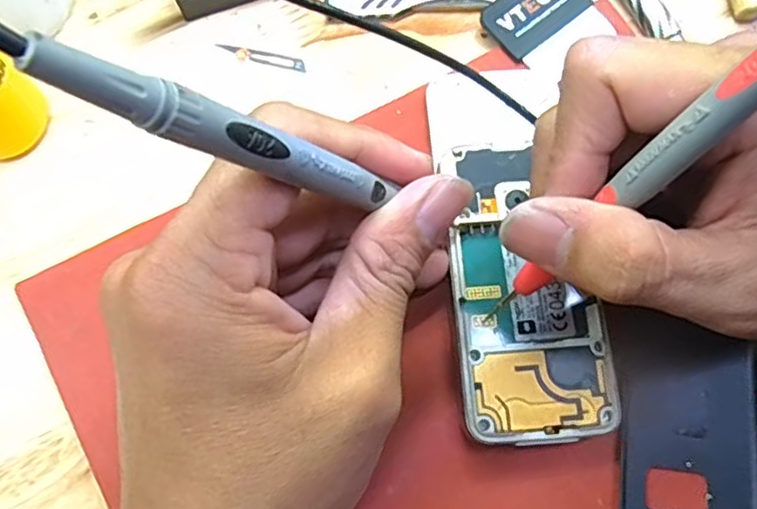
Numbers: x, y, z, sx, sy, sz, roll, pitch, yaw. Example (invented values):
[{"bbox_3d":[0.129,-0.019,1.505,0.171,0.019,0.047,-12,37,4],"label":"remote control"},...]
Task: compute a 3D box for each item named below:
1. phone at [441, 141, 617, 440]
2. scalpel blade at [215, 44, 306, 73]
[{"bbox_3d":[0.044,0.011,0.207,0.047,0.009,0.097,-11,75,-5],"label":"phone"},{"bbox_3d":[-0.046,-0.078,0.250,0.036,0.004,0.006,12,74,1],"label":"scalpel blade"}]

